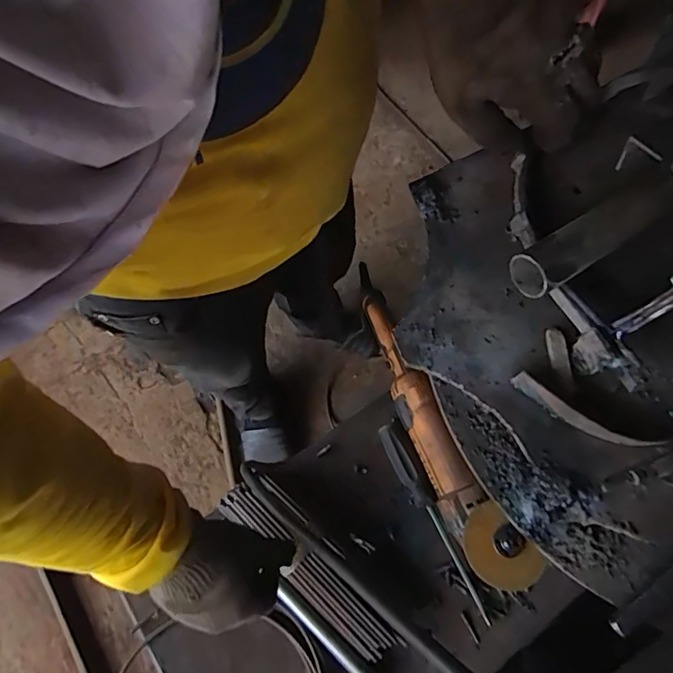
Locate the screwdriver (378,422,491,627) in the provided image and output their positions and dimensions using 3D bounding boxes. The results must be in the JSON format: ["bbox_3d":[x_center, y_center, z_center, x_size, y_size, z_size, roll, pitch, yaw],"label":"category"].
[{"bbox_3d":[0.111,0.217,0.602,0.024,0.029,0.240,-23,70,-10],"label":"screwdriver"}]

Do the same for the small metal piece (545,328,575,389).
[{"bbox_3d":[0.155,0.015,0.353,0.013,0.004,0.043,-5,68,-3],"label":"small metal piece"}]

